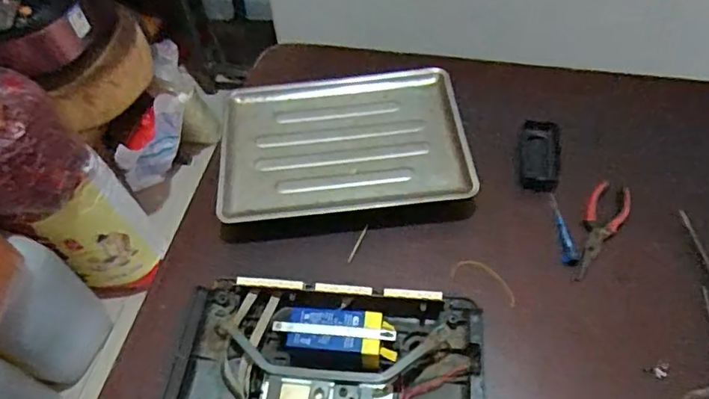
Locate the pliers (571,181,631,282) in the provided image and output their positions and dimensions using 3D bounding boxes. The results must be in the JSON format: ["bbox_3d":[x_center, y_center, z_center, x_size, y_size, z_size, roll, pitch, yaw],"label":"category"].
[{"bbox_3d":[0.316,0.037,0.701,0.046,0.016,0.151,22,59,18],"label":"pliers"}]

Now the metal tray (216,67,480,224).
[{"bbox_3d":[-0.018,-0.094,0.801,0.341,0.033,0.274,-4,54,1],"label":"metal tray"}]

